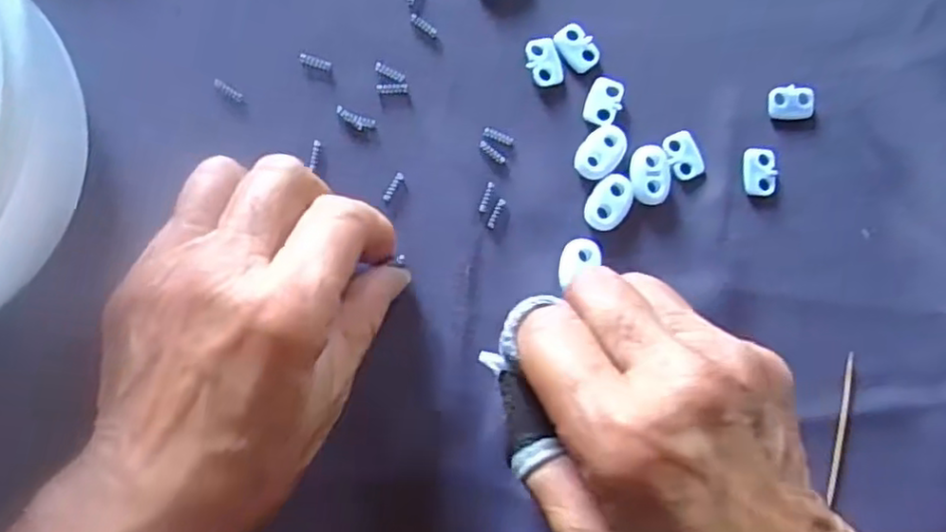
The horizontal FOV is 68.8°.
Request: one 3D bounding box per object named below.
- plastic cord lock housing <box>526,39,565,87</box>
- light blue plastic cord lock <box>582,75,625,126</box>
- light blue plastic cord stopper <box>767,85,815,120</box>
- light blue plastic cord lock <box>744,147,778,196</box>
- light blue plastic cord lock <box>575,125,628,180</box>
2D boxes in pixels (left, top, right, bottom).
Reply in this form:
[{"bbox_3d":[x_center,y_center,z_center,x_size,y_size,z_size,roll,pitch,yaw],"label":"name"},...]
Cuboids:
[{"bbox_3d":[0.028,-0.079,0.267,0.013,0.004,0.019,-14,88,-8],"label":"plastic cord lock housing"},{"bbox_3d":[0.051,-0.064,0.269,0.013,0.004,0.020,14,84,-6],"label":"light blue plastic cord lock"},{"bbox_3d":[0.128,-0.066,0.277,0.018,0.004,0.013,1,86,-7],"label":"light blue plastic cord stopper"},{"bbox_3d":[0.114,-0.037,0.273,0.013,0.004,0.019,4,85,-7],"label":"light blue plastic cord lock"},{"bbox_3d":[0.049,-0.044,0.266,0.016,0.004,0.023,37,82,-3],"label":"light blue plastic cord lock"}]

